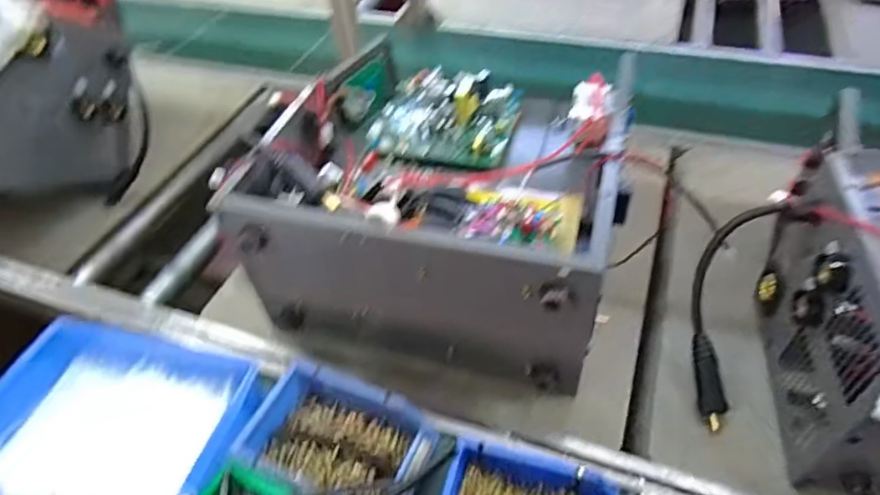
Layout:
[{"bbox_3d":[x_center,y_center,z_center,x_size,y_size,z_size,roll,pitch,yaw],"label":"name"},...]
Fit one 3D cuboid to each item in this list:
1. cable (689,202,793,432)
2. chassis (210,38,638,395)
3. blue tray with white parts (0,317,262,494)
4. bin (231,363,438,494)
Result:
[{"bbox_3d":[0.325,0.074,0.633,0.070,0.263,0.063,8,11,13],"label":"cable"},{"bbox_3d":[0.018,-0.072,0.740,0.453,0.213,0.396,10,48,15],"label":"chassis"},{"bbox_3d":[-0.361,0.197,0.605,0.318,0.047,0.213,9,48,13],"label":"blue tray with white parts"},{"bbox_3d":[-0.106,0.201,0.573,0.175,0.046,0.125,18,51,21],"label":"bin"}]

